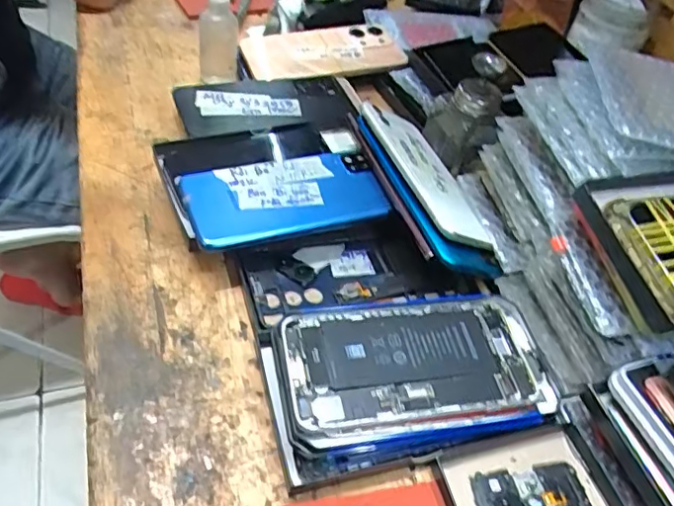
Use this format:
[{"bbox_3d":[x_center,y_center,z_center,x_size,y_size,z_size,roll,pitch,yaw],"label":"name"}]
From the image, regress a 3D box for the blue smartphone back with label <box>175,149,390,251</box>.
[{"bbox_3d":[-0.038,-0.043,0.432,0.151,0.008,0.070,-11,65,-21],"label":"blue smartphone back with label"}]

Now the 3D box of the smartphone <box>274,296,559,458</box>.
[{"bbox_3d":[0.051,0.071,0.360,0.171,0.006,0.086,-4,53,-15],"label":"smartphone"}]

